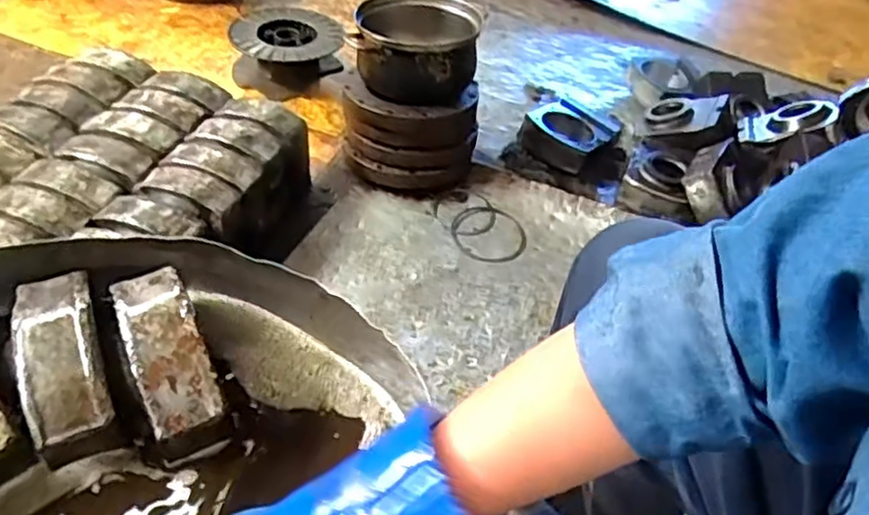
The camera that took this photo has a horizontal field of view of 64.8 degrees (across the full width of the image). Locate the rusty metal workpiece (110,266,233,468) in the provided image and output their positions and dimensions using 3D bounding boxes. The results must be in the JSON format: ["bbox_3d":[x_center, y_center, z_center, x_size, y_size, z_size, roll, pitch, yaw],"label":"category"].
[{"bbox_3d":[-0.227,0.084,0.586,0.060,0.054,0.169,-19,69,-19],"label":"rusty metal workpiece"}]

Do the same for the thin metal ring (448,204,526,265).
[{"bbox_3d":[0.101,-0.043,1.276,0.143,0.005,0.132,1,61,-1],"label":"thin metal ring"}]

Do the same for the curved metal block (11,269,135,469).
[{"bbox_3d":[-0.311,0.084,0.575,0.064,0.053,0.162,-18,65,-18],"label":"curved metal block"}]

